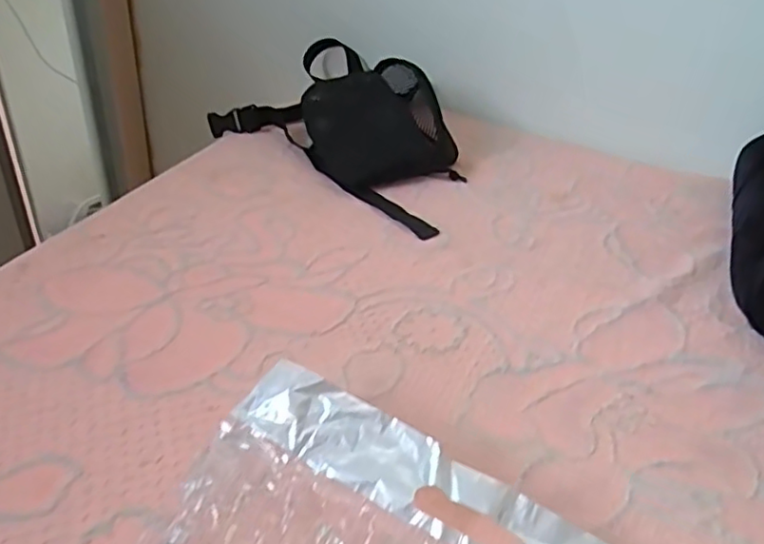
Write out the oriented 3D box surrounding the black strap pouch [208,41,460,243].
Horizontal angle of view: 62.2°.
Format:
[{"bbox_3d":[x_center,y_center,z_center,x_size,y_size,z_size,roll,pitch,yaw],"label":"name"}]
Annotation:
[{"bbox_3d":[-0.024,-0.192,0.776,0.364,0.065,0.252,28,42,25],"label":"black strap pouch"}]

